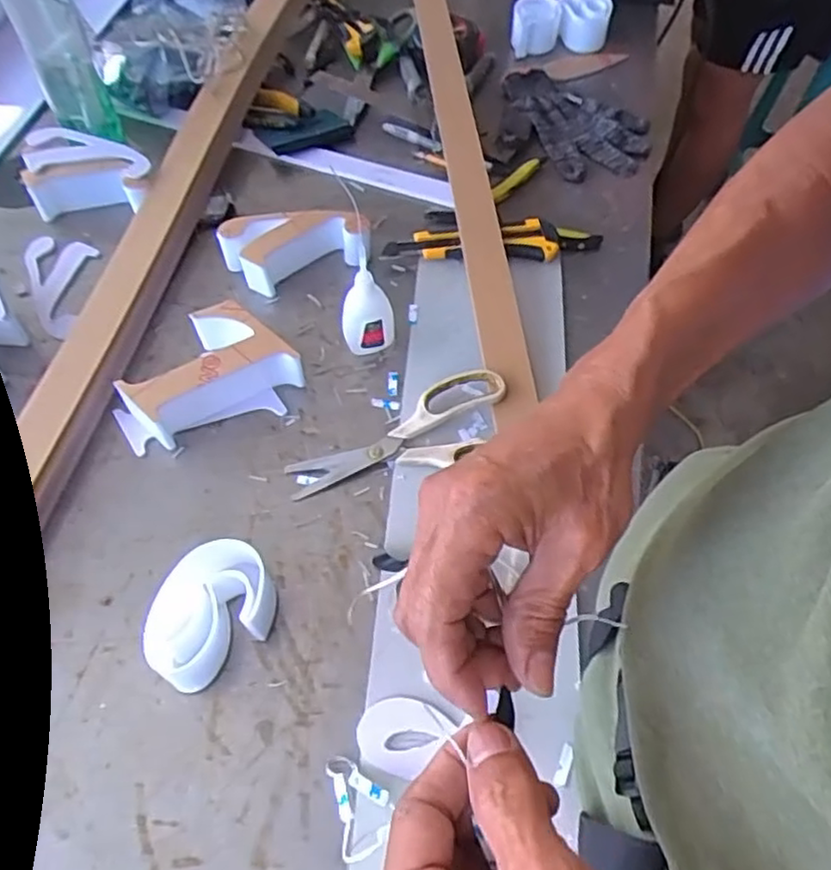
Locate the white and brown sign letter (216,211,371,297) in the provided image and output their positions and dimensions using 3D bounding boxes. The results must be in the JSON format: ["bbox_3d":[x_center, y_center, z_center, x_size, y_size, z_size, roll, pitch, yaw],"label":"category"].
[{"bbox_3d":[-0.112,-0.176,0.650,0.136,0.047,0.065,-12,58,-7],"label":"white and brown sign letter"}]

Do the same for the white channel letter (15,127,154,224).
[{"bbox_3d":[-0.331,-0.261,0.695,0.138,0.051,0.081,6,58,4],"label":"white channel letter"}]

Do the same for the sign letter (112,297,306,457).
[{"bbox_3d":[-0.175,-0.052,0.565,0.149,0.049,0.094,-19,59,-11],"label":"sign letter"}]

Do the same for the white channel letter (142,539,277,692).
[{"bbox_3d":[-0.138,0.119,0.460,0.087,0.043,0.067,-34,63,-19],"label":"white channel letter"}]

